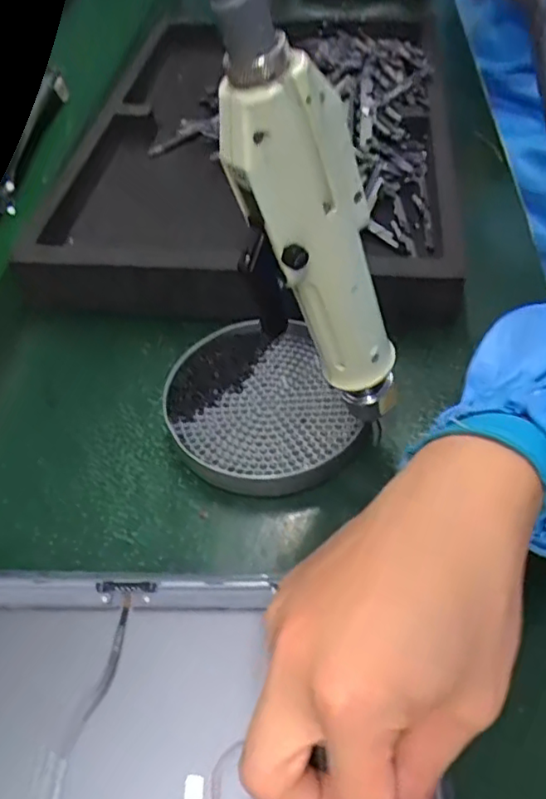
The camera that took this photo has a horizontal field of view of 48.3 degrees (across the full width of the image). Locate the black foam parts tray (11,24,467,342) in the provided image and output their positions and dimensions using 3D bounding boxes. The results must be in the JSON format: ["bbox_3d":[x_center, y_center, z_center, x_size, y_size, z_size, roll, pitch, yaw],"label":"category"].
[{"bbox_3d":[-0.010,-0.215,0.501,0.301,0.055,0.401,3,51,10],"label":"black foam parts tray"}]

